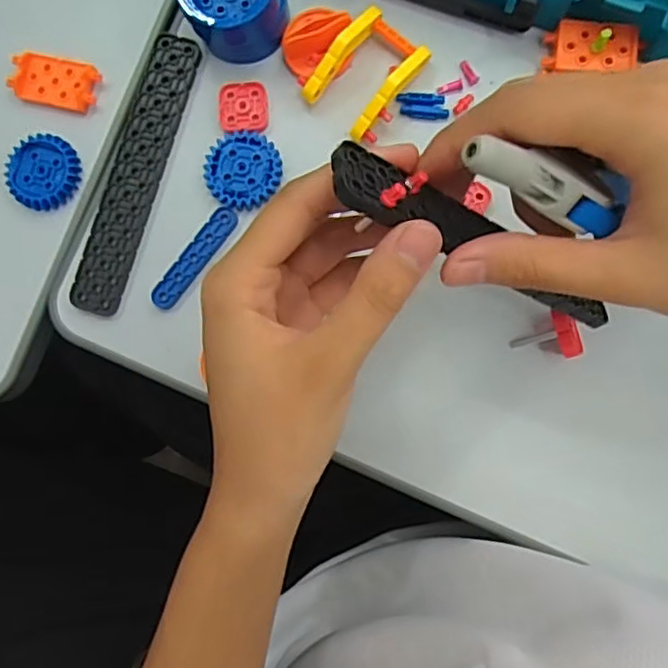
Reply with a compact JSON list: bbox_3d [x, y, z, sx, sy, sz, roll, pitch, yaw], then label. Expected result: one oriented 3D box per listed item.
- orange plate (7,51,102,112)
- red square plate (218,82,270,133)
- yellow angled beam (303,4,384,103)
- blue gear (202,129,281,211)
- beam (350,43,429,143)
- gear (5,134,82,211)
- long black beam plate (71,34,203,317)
[{"bbox_3d":[-0.151,-0.136,0.344,0.045,0.009,0.025,13,87,4],"label":"orange plate"},{"bbox_3d":[-0.048,-0.118,0.333,0.025,0.004,0.026,-6,86,3],"label":"red square plate"},{"bbox_3d":[0.004,-0.142,0.323,0.009,0.017,0.057,40,89,5],"label":"yellow angled beam"},{"bbox_3d":[-0.047,-0.085,0.329,0.039,0.004,0.040,0,86,3],"label":"blue gear"},{"bbox_3d":[0.029,-0.123,0.320,0.009,0.017,0.060,36,89,5],"label":"beam"},{"bbox_3d":[-0.156,-0.087,0.342,0.037,0.008,0.038,0,86,3],"label":"gear"},{"bbox_3d":[-0.104,-0.085,0.334,0.027,0.008,0.150,16,87,4],"label":"long black beam plate"}]

